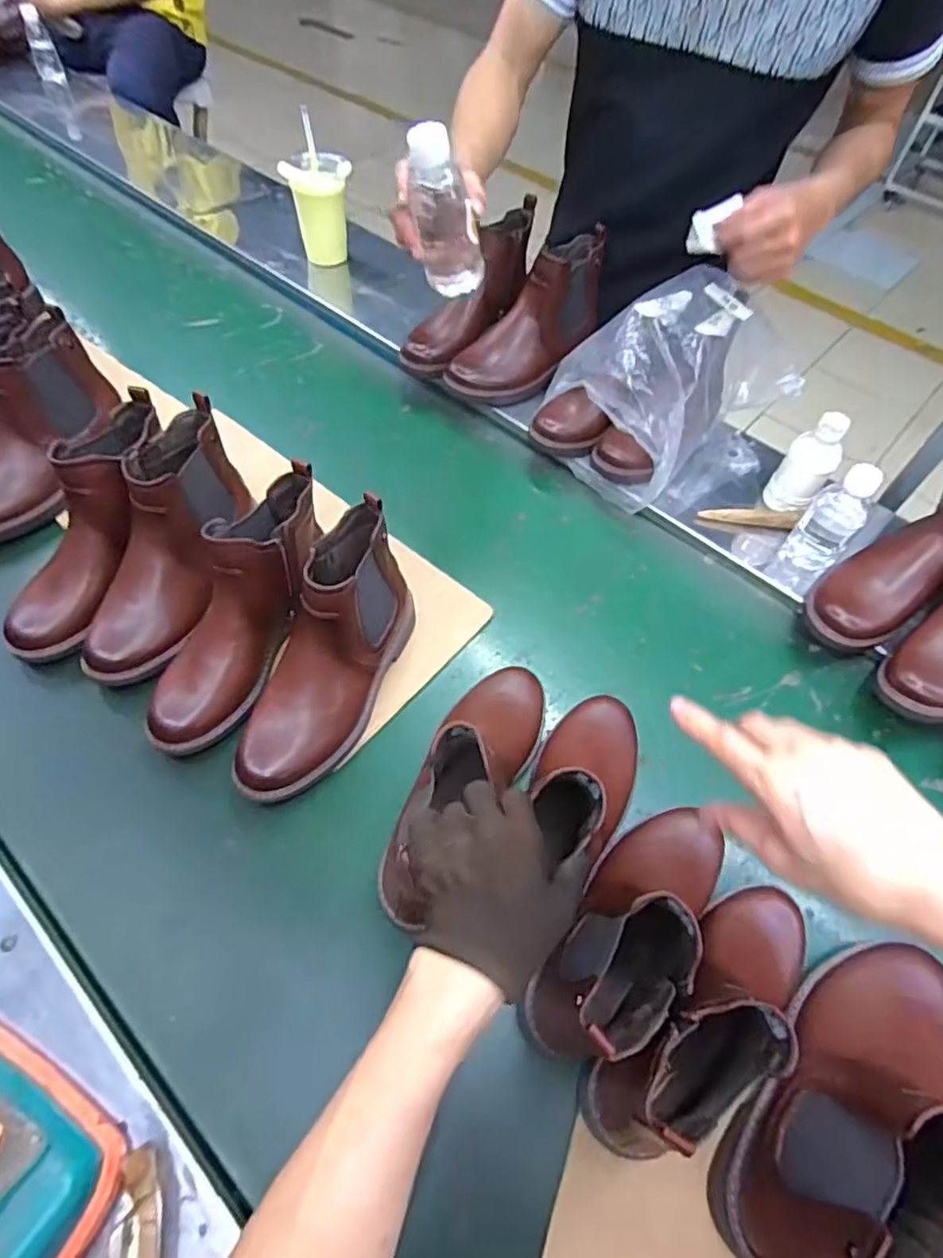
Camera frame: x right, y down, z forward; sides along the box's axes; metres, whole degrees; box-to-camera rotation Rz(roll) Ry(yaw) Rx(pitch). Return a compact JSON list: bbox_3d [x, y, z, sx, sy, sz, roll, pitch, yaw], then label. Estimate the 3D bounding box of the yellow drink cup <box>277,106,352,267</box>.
[{"bbox_3d":[-0.261,-0.729,1.065,0.111,0.192,0.092,-3,57,-6],"label":"yellow drink cup"}]

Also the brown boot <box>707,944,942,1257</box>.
[{"bbox_3d":[0.274,0.320,0.419,0.242,0.169,0.090,-38,67,-25],"label":"brown boot"}]

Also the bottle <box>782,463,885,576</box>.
[{"bbox_3d":[0.421,-0.124,0.722,0.048,0.139,0.055,-37,66,-25],"label":"bottle"}]

